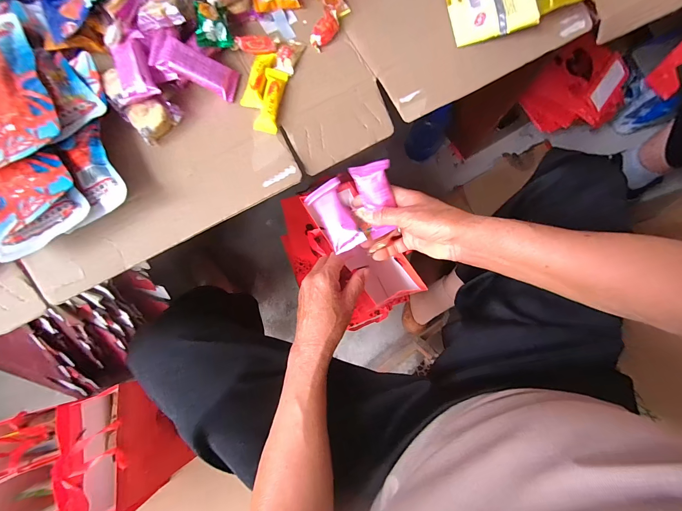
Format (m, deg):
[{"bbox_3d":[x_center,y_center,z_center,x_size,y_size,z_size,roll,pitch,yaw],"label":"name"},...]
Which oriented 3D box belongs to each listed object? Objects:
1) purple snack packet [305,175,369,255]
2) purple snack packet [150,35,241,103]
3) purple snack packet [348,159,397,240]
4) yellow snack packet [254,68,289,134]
[{"bbox_3d":[-0.006,-0.050,0.387,0.046,0.017,0.095,-31,73,14],"label":"purple snack packet"},{"bbox_3d":[-0.170,-0.222,0.356,0.091,0.017,0.037,15,75,-28],"label":"purple snack packet"},{"bbox_3d":[0.044,-0.065,0.364,0.043,0.093,0.016,-20,33,-5],"label":"purple snack packet"},{"bbox_3d":[-0.086,-0.193,0.371,0.025,0.015,0.083,9,77,2],"label":"yellow snack packet"}]

